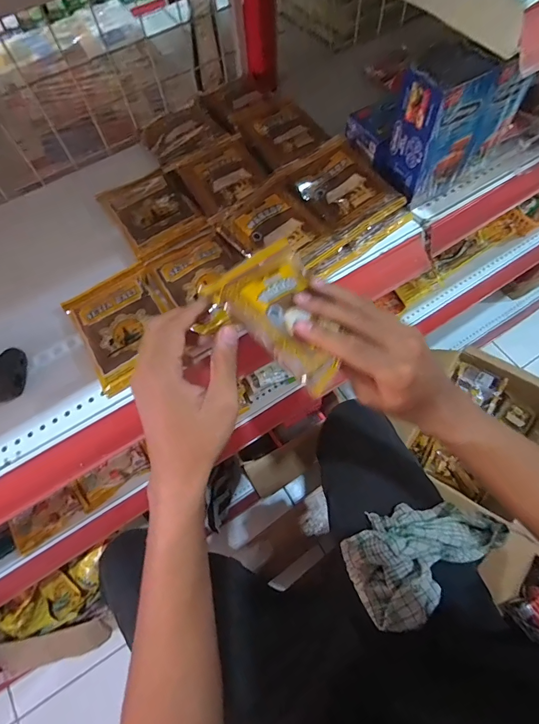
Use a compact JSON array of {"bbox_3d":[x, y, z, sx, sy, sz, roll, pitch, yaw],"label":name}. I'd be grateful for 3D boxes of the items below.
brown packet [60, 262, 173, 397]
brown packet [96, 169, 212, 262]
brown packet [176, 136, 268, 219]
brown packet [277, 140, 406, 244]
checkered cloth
[{"bbox_3d":[-0.150,-0.041,0.392,0.094,0.022,0.131,-31,68,-11],"label":"brown packet"},{"bbox_3d":[-0.144,-0.190,0.462,0.096,0.018,0.138,-32,68,-11],"label":"brown packet"},{"bbox_3d":[-0.055,-0.224,0.448,0.086,0.009,0.098,-26,67,-8],"label":"brown packet"},{"bbox_3d":[0.080,-0.197,0.427,0.090,0.024,0.112,-33,68,-11],"label":"brown packet"},{"bbox_3d":[0.200,0.239,0.486,0.205,0.078,0.116,-32,68,-11],"label":"checkered cloth"}]

